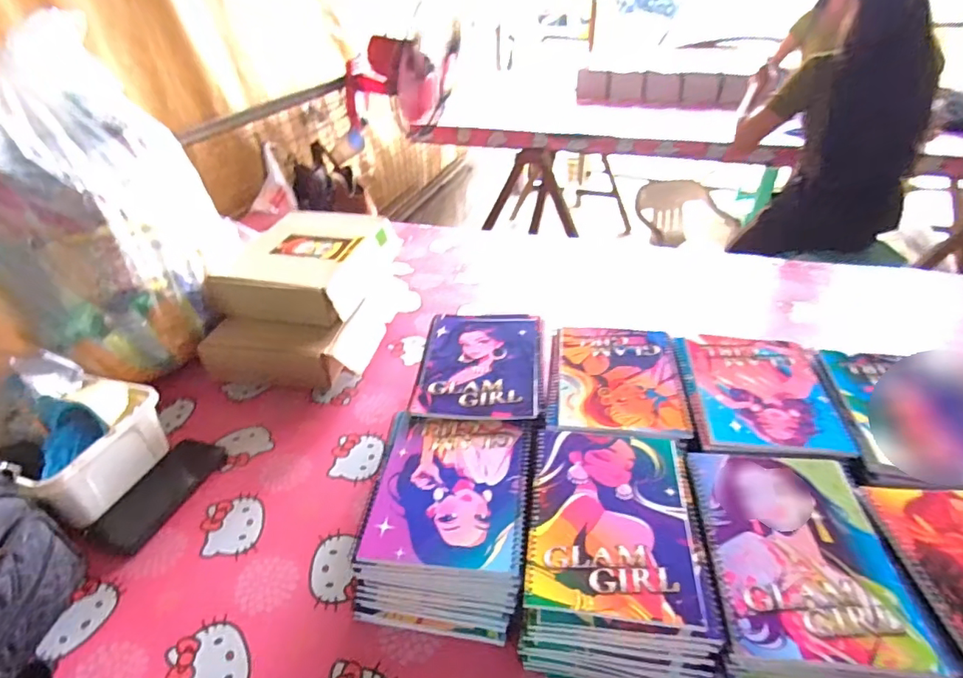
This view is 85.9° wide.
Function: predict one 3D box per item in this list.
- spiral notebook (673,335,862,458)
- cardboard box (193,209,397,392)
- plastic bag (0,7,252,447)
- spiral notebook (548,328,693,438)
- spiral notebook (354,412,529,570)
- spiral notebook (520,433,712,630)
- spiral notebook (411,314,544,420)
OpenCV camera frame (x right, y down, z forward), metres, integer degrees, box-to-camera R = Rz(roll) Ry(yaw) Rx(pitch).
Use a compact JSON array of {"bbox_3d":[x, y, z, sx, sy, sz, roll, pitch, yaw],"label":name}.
[{"bbox_3d":[0.340,0.059,0.634,0.171,0.009,0.206,3,36,7],"label":"spiral notebook"},{"bbox_3d":[-0.295,-0.083,0.920,0.258,0.152,0.348,3,37,7],"label":"cardboard box"},{"bbox_3d":[-0.640,-0.185,0.782,0.449,0.380,0.446,-22,41,-25],"label":"plastic bag"},{"bbox_3d":[0.170,0.045,0.661,0.159,0.008,0.199,4,37,8],"label":"spiral notebook"},{"bbox_3d":[-0.030,0.149,0.534,0.155,0.007,0.178,2,36,6],"label":"spiral notebook"},{"bbox_3d":[0.123,0.167,0.501,0.149,0.009,0.196,4,37,8],"label":"spiral notebook"},{"bbox_3d":[0.002,0.024,0.692,0.158,0.014,0.221,1,36,4],"label":"spiral notebook"}]

